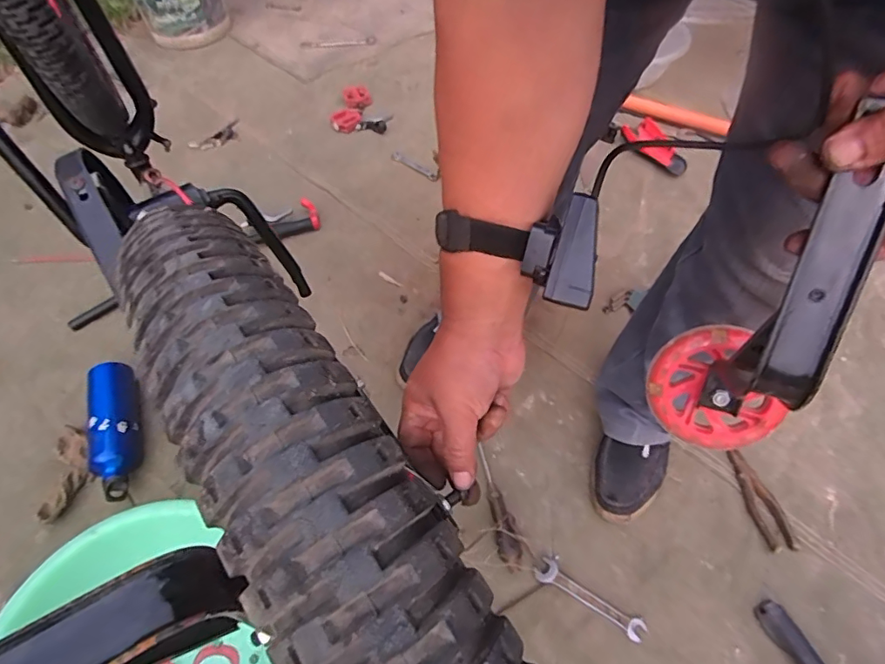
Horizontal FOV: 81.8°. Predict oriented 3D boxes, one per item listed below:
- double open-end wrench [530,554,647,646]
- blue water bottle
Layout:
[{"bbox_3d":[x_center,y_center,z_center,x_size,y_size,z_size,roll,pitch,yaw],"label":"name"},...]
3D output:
[{"bbox_3d":[0.204,0.364,0.701,0.150,0.004,0.028,28,61,20],"label":"double open-end wrench"},{"bbox_3d":[-0.546,0.163,0.853,0.076,0.064,0.247,-14,56,-7],"label":"blue water bottle"}]

